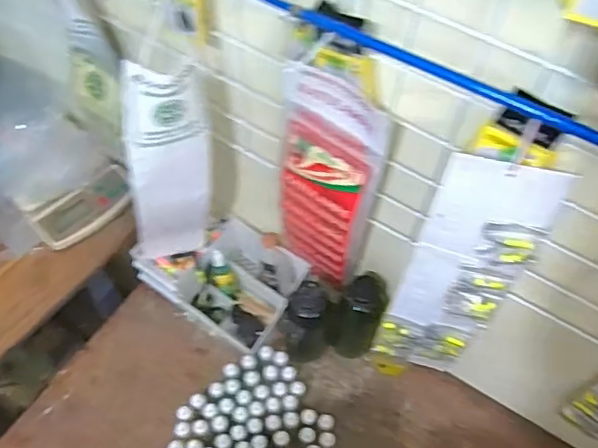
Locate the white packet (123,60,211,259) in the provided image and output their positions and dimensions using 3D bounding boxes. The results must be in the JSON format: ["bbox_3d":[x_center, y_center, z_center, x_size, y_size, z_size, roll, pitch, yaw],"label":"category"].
[{"bbox_3d":[-0.157,-0.052,0.697,0.091,0.353,0.026,-16,63,-20],"label":"white packet"}]

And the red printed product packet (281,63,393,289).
[{"bbox_3d":[0.028,-0.035,0.653,0.111,0.344,0.028,31,63,17],"label":"red printed product packet"}]

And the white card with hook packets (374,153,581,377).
[{"bbox_3d":[0.161,0.082,0.625,0.105,0.429,0.016,15,54,6],"label":"white card with hook packets"}]

